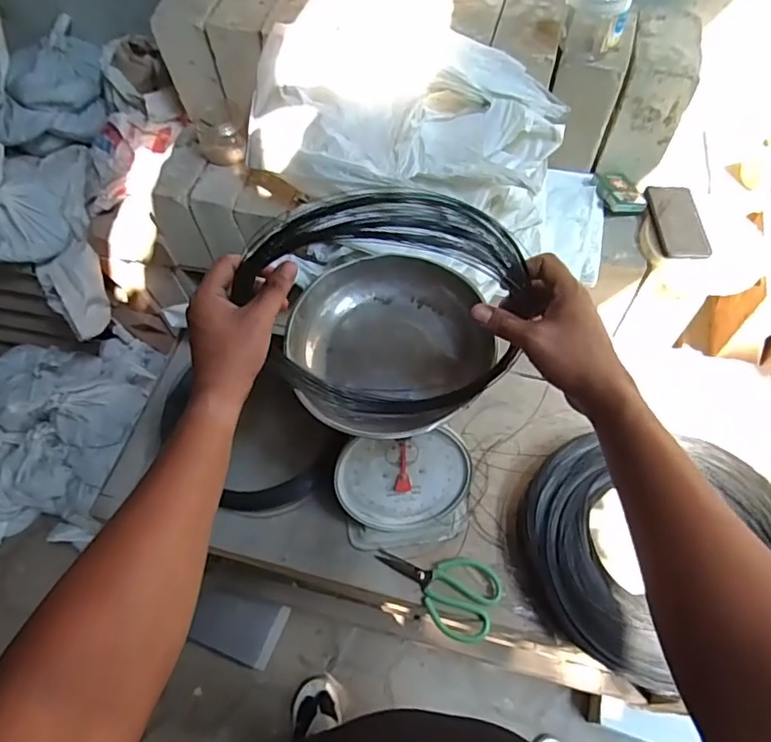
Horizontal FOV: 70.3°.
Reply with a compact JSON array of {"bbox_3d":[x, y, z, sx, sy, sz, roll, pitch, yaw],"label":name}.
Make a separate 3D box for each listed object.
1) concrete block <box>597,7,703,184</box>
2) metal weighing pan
[{"bbox_3d":[0.449,-0.475,0.936,0.097,0.173,0.204,14,59,11],"label":"concrete block"},{"bbox_3d":[0.008,-0.026,0.666,0.236,0.074,0.239,8,58,7],"label":"metal weighing pan"}]

